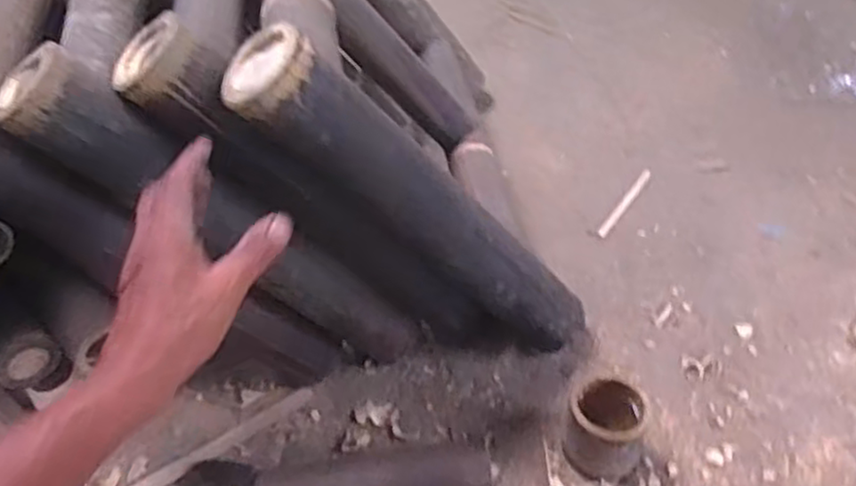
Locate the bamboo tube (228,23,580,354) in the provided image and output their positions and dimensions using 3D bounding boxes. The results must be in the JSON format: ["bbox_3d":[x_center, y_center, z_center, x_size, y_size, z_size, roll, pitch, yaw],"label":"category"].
[{"bbox_3d":[0.017,-0.022,0.699,0.070,0.483,0.078,-29,43,25],"label":"bamboo tube"}]

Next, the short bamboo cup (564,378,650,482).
[{"bbox_3d":[0.187,0.199,0.748,0.083,0.091,0.073,5,49,9],"label":"short bamboo cup"}]

